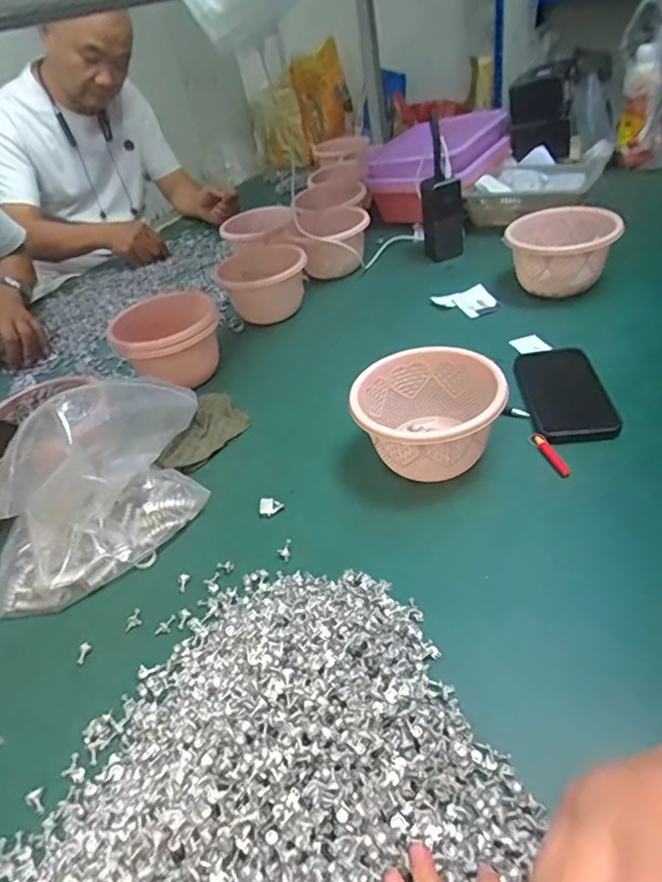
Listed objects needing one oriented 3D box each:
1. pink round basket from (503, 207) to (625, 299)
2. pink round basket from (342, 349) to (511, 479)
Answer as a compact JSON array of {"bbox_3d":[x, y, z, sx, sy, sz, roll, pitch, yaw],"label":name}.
[{"bbox_3d":[0.345,-0.283,0.807,0.150,0.086,0.140,10,45,23],"label":"pink round basket"},{"bbox_3d":[0.097,-0.028,0.549,0.136,0.098,0.136,-7,41,6],"label":"pink round basket"}]

